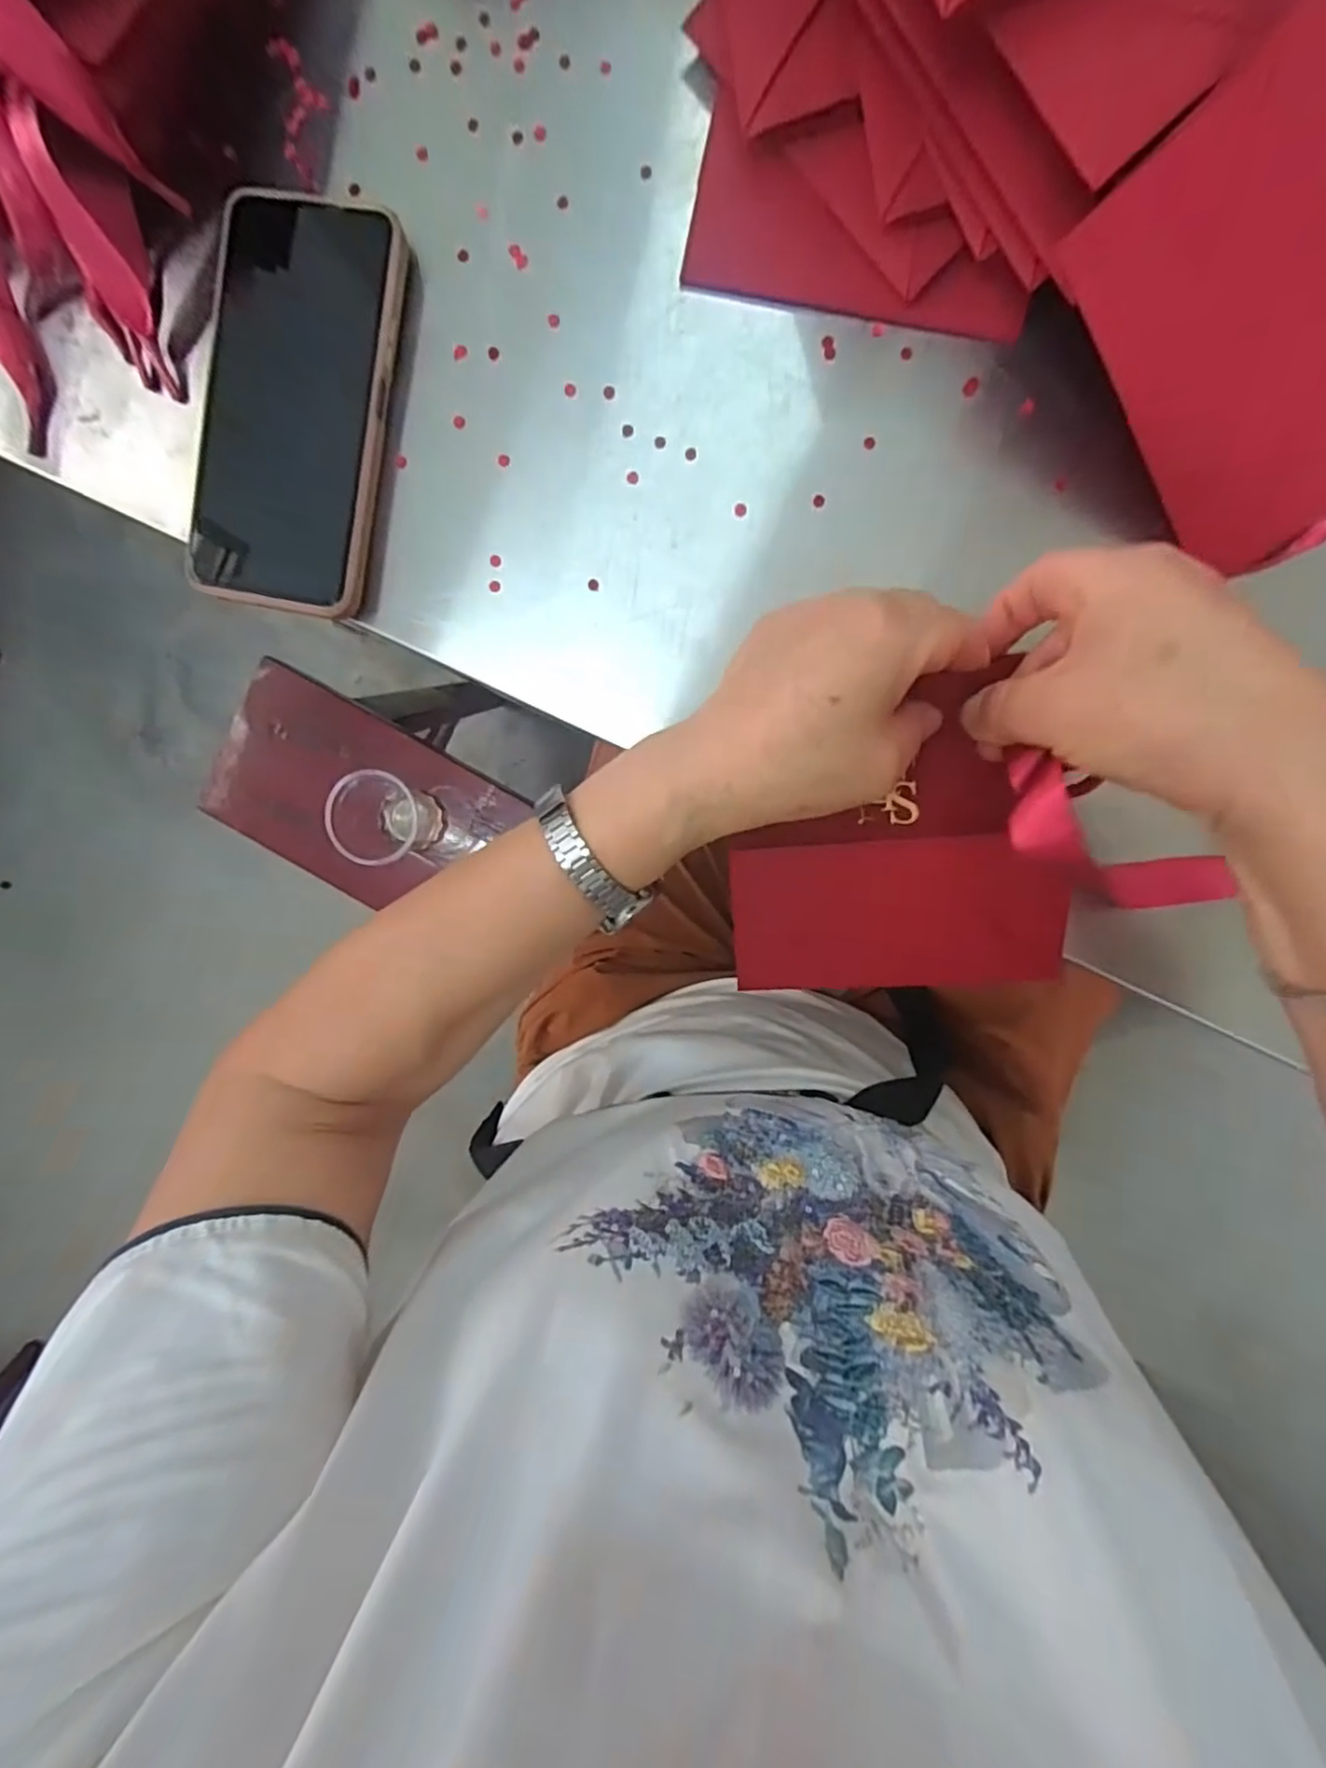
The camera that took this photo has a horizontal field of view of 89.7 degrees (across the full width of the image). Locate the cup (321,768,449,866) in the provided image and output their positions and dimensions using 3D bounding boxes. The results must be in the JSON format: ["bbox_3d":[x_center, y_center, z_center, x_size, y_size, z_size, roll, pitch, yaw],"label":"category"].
[{"bbox_3d":[-0.223,-0.054,0.549,0.063,0.089,0.067,0,95,4],"label":"cup"}]

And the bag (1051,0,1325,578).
[{"bbox_3d":[0.229,-0.212,0.231,0.143,0.017,0.139,-43,107,10],"label":"bag"}]

